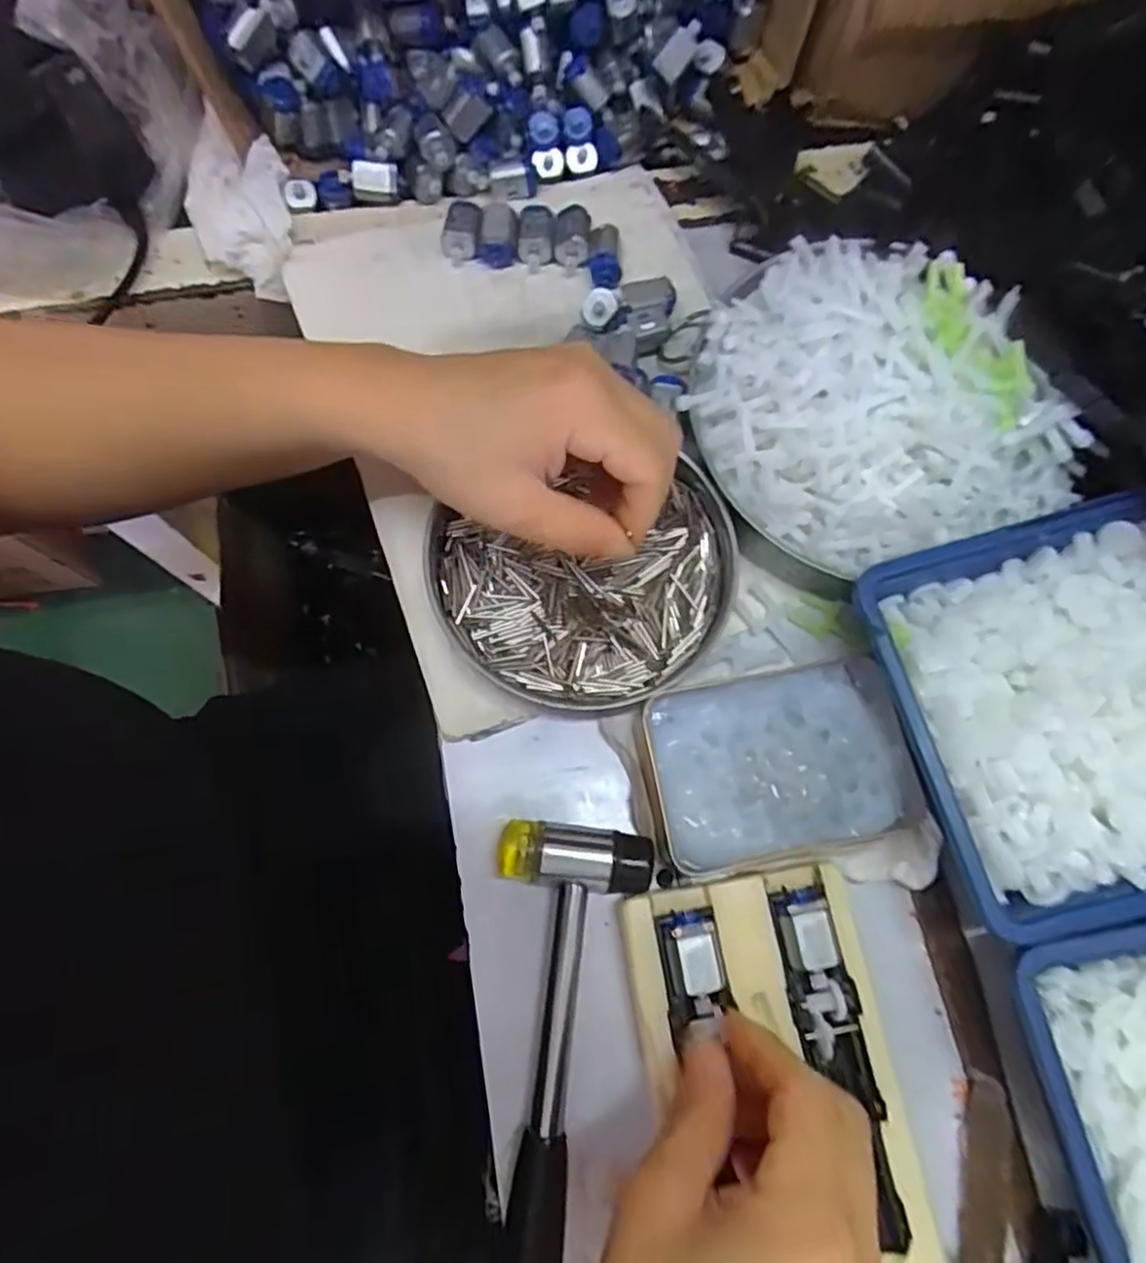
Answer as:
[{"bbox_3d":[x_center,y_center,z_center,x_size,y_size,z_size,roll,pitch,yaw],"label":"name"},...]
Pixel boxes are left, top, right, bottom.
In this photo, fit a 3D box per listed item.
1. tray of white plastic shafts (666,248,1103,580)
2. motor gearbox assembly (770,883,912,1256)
[{"bbox_3d":[0.124,-0.101,0.311,0.126,0.064,0.160,-29,75,-11],"label":"tray of white plastic shafts"},{"bbox_3d":[0.099,0.156,0.252,0.022,0.012,0.118,-11,72,-6],"label":"motor gearbox assembly"}]

